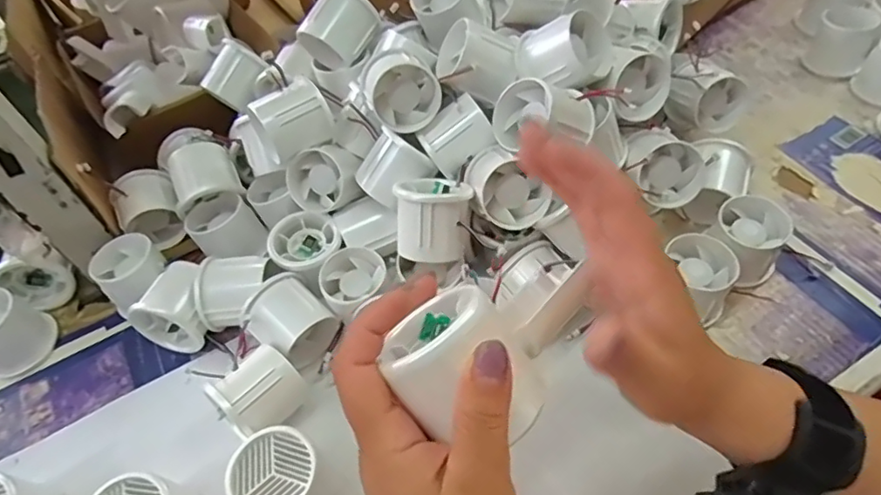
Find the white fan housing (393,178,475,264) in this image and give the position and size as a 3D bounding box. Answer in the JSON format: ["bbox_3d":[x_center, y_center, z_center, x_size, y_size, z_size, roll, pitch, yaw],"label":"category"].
[{"bbox_3d":[-0.005,-0.021,0.417,0.055,0.055,0.052,-16,25,-40],"label":"white fan housing"}]

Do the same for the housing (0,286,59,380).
[{"bbox_3d":[-0.347,0.067,0.447,0.060,0.048,0.057,24,59,21],"label":"housing"}]

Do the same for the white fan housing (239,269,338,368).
[{"bbox_3d":[-0.112,0.057,0.427,0.055,0.048,0.054,-38,59,-22],"label":"white fan housing"}]

